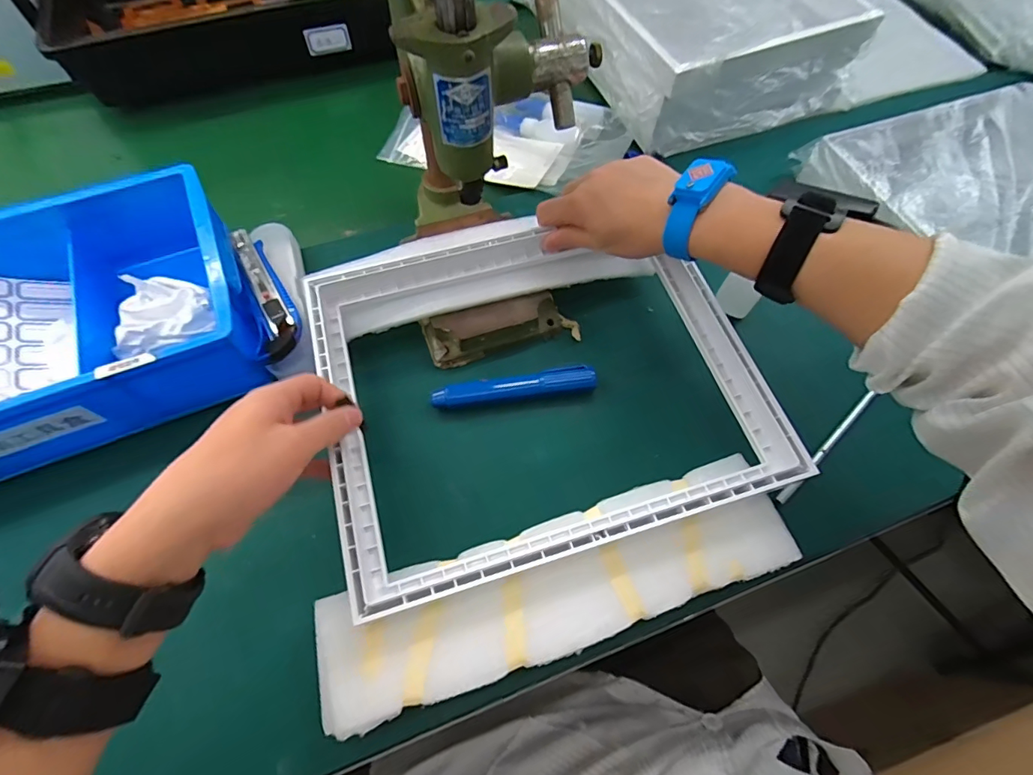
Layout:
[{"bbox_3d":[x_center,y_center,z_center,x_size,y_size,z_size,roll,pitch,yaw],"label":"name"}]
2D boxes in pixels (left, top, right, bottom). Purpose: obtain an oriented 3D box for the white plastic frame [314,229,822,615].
[{"bbox_3d":[0.010,-0.022,0.390,0.321,0.041,0.304,-15,65,-8],"label":"white plastic frame"}]

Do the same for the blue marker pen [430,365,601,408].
[{"bbox_3d":[-0.001,0.000,0.422,0.142,0.017,0.020,-9,64,-5],"label":"blue marker pen"}]

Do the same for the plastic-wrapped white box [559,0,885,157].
[{"bbox_3d":[0.202,-0.430,0.566,0.257,0.111,0.309,-23,66,-12],"label":"plastic-wrapped white box"}]

